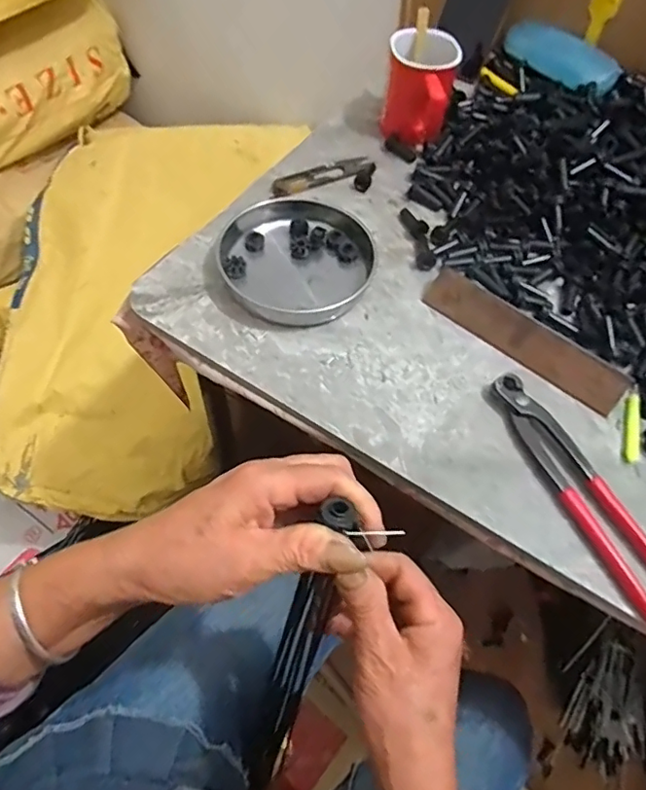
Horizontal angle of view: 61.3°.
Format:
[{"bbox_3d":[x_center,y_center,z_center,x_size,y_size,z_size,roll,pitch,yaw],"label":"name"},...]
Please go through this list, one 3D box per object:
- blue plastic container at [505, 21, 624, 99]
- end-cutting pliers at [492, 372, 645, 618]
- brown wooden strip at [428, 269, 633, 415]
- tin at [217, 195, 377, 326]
[{"bbox_3d":[0.287,-0.407,0.657,0.056,0.031,0.155,-31,65,-20],"label":"blue plastic container"},{"bbox_3d":[0.188,0.067,0.401,0.041,0.014,0.194,-23,63,-17],"label":"end-cutting pliers"},{"bbox_3d":[0.169,-0.048,0.464,0.179,0.037,0.006,37,25,17],"label":"brown wooden strip"},{"bbox_3d":[-0.018,-0.129,0.503,0.142,0.020,0.134,2,59,-3],"label":"tin"}]

